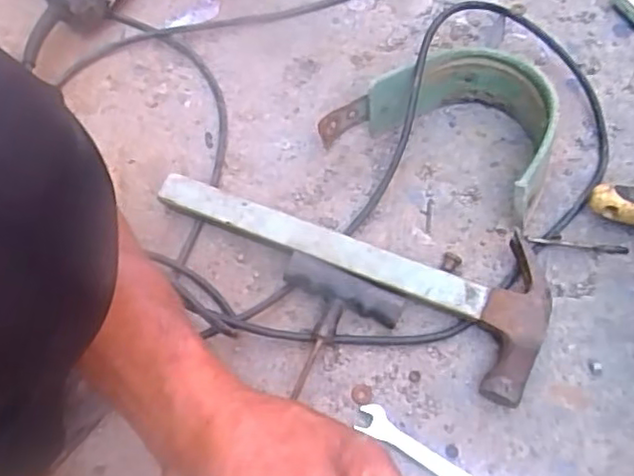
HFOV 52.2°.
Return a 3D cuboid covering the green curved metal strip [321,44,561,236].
[{"bbox_3d":[0.113,-0.101,0.553,0.188,0.070,0.122,27,68,17],"label":"green curved metal strip"}]

